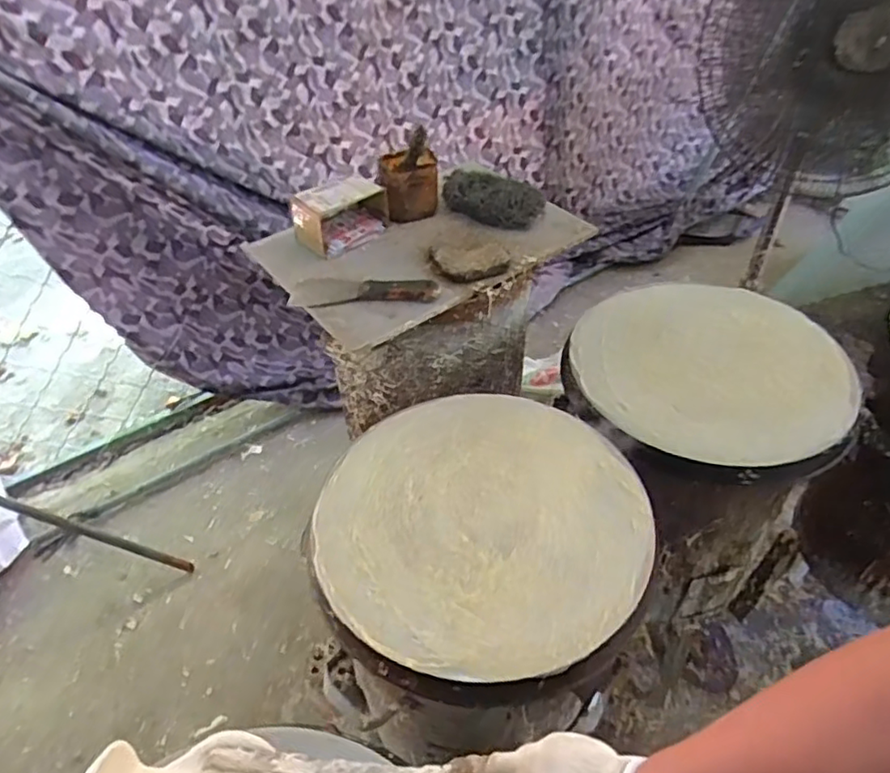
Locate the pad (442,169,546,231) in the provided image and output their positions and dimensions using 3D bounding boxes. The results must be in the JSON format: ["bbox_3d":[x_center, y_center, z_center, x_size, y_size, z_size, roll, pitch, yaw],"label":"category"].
[{"bbox_3d":[0.083,-0.319,1.051,0.170,0.053,0.086,19,48,22],"label":"pad"}]

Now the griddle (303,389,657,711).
[{"bbox_3d":[0.039,0.150,0.730,0.377,0.035,0.396,10,45,14],"label":"griddle"}]

